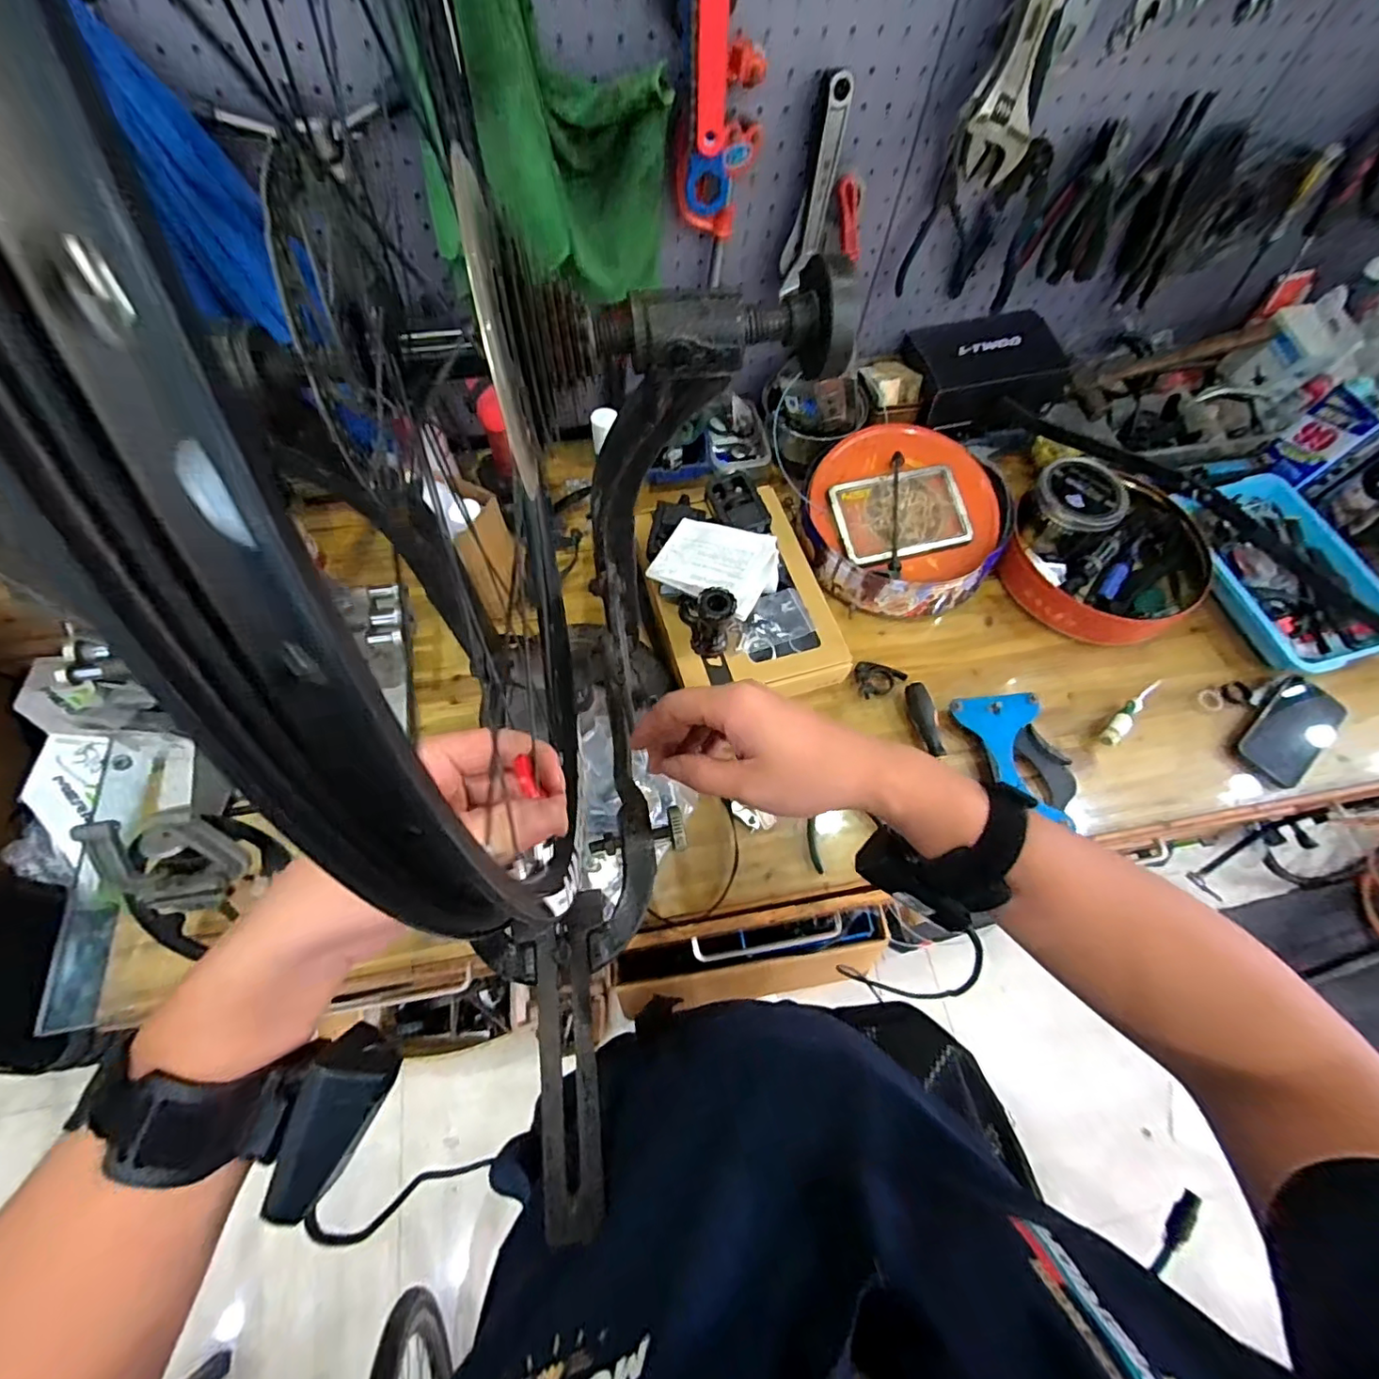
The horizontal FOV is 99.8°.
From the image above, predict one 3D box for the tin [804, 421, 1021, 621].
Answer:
[{"bbox_3d":[0.305,-0.243,0.834,0.284,0.082,0.284,0,81,-3],"label":"tin"}]

